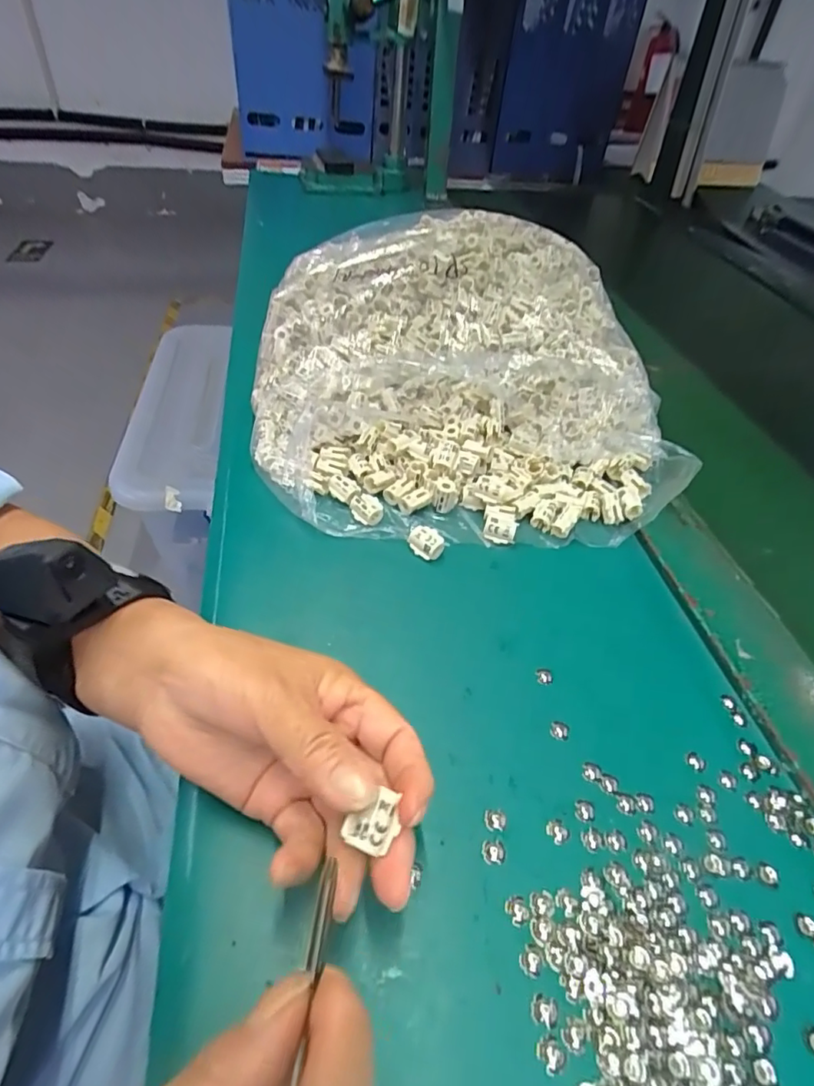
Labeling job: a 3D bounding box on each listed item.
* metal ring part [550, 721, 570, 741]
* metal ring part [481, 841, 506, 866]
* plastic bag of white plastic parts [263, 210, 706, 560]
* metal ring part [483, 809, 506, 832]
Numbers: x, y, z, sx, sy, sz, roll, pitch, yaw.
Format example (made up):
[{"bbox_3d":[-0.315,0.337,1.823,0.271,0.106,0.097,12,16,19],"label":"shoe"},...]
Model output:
[{"bbox_3d":[0.082,0.099,0.290,0.010,0.004,0.010,14,46,8],"label":"metal ring part"},{"bbox_3d":[0.039,0.139,0.245,0.011,0.004,0.010,3,45,-3],"label":"metal ring part"},{"bbox_3d":[0.041,-0.169,0.482,0.336,0.098,0.398,-1,46,-6],"label":"plastic bag of white plastic parts"},{"bbox_3d":[0.041,0.130,0.255,0.010,0.004,0.010,3,45,-3],"label":"metal ring part"}]

